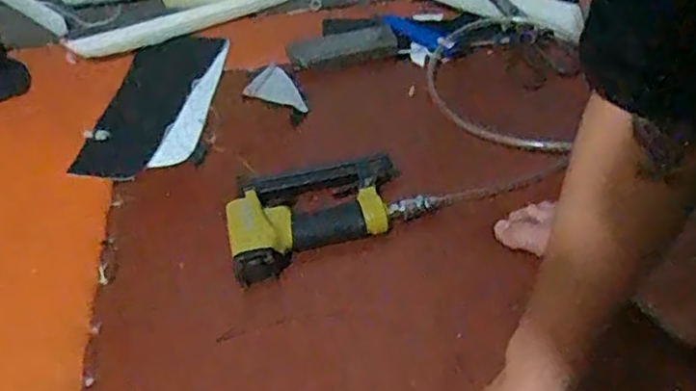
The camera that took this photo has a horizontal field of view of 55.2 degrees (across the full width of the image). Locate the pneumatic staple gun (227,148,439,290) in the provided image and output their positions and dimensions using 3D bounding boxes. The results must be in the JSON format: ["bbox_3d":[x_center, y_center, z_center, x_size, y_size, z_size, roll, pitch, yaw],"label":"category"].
[{"bbox_3d":[-0.032,0.007,0.739,0.228,0.046,0.126,-22,52,-16],"label":"pneumatic staple gun"}]

